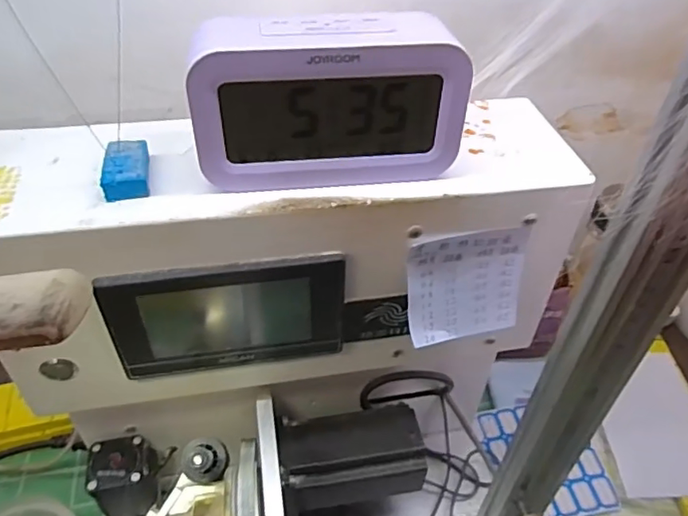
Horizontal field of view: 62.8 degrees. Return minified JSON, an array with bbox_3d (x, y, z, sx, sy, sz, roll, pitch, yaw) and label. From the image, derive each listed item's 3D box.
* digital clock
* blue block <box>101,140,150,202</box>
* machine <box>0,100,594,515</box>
[{"bbox_3d":[-0.008,-0.081,0.295,0.134,0.076,0.040,-5,44,-8],"label":"digital clock"},{"bbox_3d":[-0.117,-0.047,0.303,0.023,0.014,0.039,-9,45,-12],"label":"blue block"},{"bbox_3d":[-0.025,0.118,0.381,0.348,0.325,0.241,-8,44,-11],"label":"machine"}]

